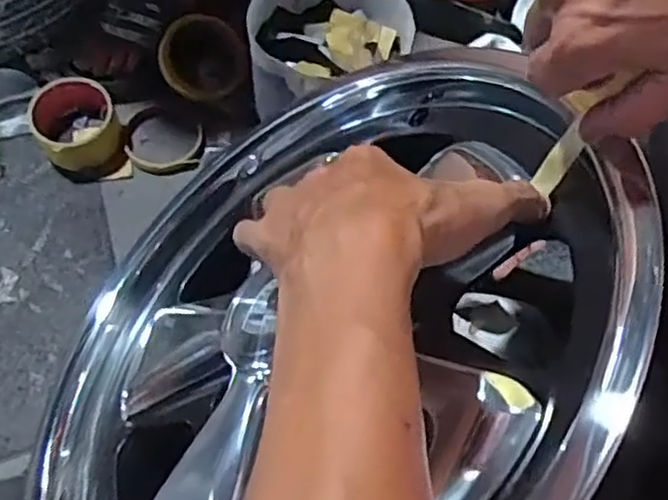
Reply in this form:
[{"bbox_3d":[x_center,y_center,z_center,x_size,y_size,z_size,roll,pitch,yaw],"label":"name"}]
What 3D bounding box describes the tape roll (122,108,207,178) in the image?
[{"bbox_3d":[-0.181,-0.120,0.740,0.084,0.020,0.085,1,64,-3],"label":"tape roll"}]

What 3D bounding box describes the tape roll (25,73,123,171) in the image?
[{"bbox_3d":[-0.272,-0.135,0.726,0.086,0.044,0.097,-13,66,-10],"label":"tape roll"}]

